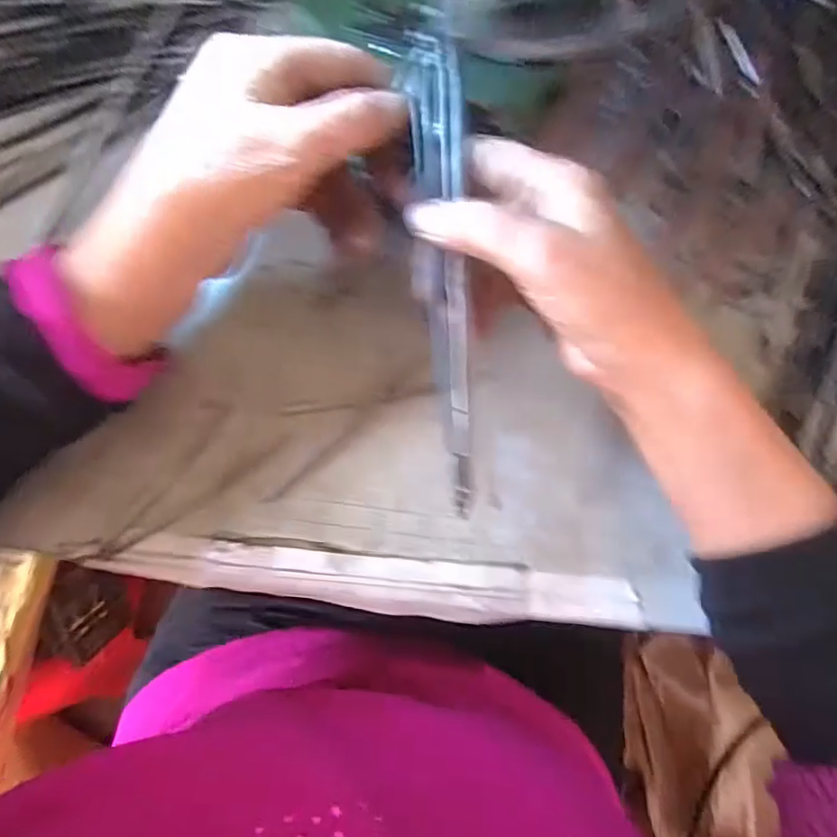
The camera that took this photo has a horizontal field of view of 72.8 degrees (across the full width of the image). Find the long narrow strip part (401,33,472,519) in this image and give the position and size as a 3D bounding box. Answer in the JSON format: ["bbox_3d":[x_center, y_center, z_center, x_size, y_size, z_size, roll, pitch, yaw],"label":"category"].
[{"bbox_3d":[0.012,-0.059,0.237,0.022,0.009,0.193,-4,92,-3],"label":"long narrow strip part"}]

